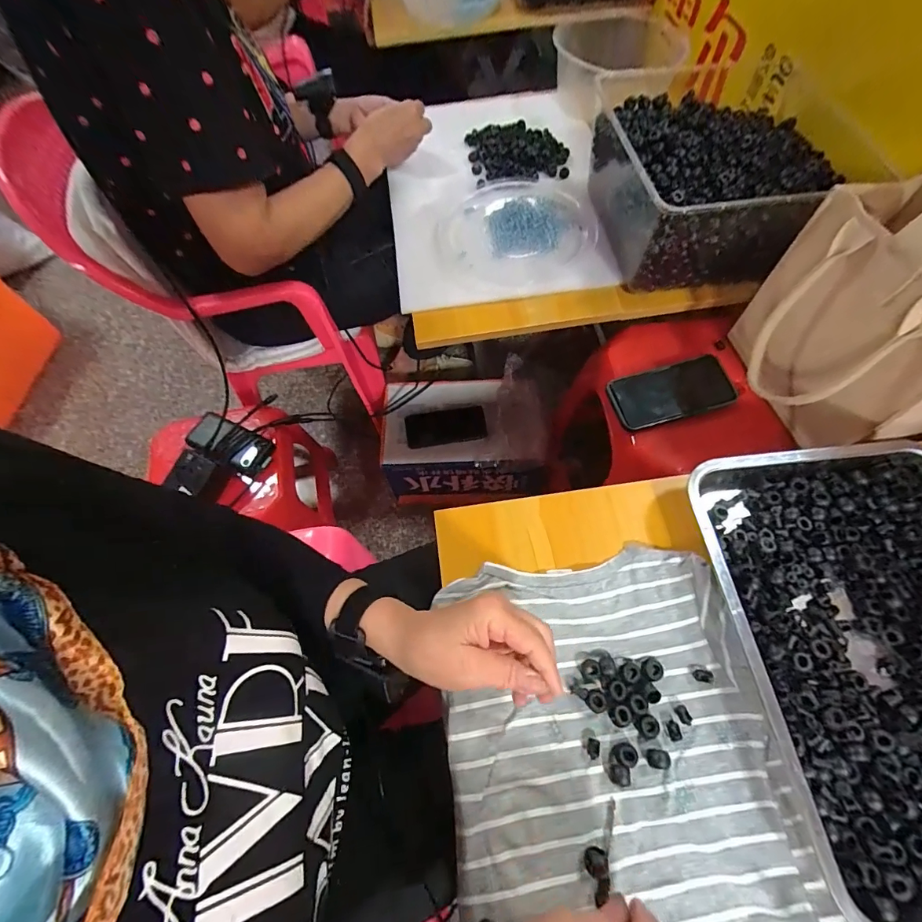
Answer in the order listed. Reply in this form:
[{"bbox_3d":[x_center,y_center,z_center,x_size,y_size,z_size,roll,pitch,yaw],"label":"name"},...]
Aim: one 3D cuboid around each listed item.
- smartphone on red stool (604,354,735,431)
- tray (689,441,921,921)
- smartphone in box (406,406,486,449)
[{"bbox_3d":[0.283,-0.093,0.588,0.158,0.016,0.078,-16,65,-5],"label":"smartphone on red stool"},{"bbox_3d":[0.366,0.150,0.362,0.266,0.039,0.339,-5,65,0],"label":"tray"},{"bbox_3d":[-0.032,-0.071,0.900,0.161,0.012,0.079,-10,65,-2],"label":"smartphone in box"}]

